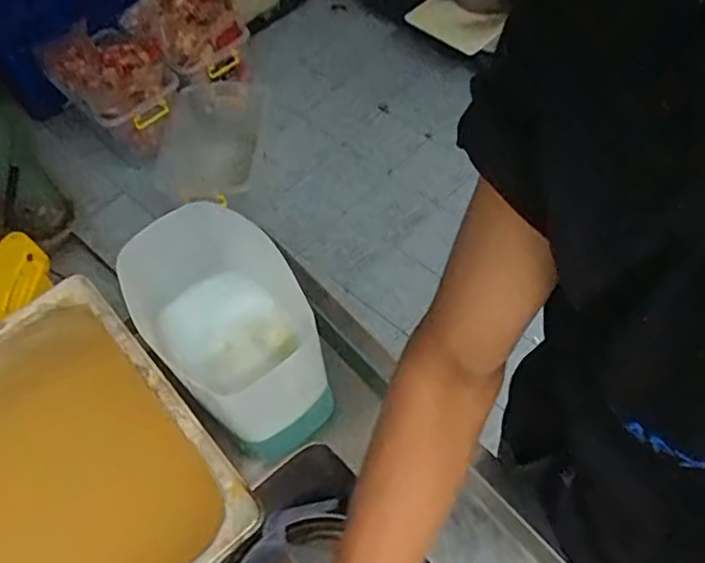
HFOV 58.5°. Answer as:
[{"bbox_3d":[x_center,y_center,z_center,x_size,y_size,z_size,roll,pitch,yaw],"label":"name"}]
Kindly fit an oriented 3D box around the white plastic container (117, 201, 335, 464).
[{"bbox_3d":[-0.112,0.041,0.593,0.134,0.143,0.181,-27,60,-13],"label":"white plastic container"}]

